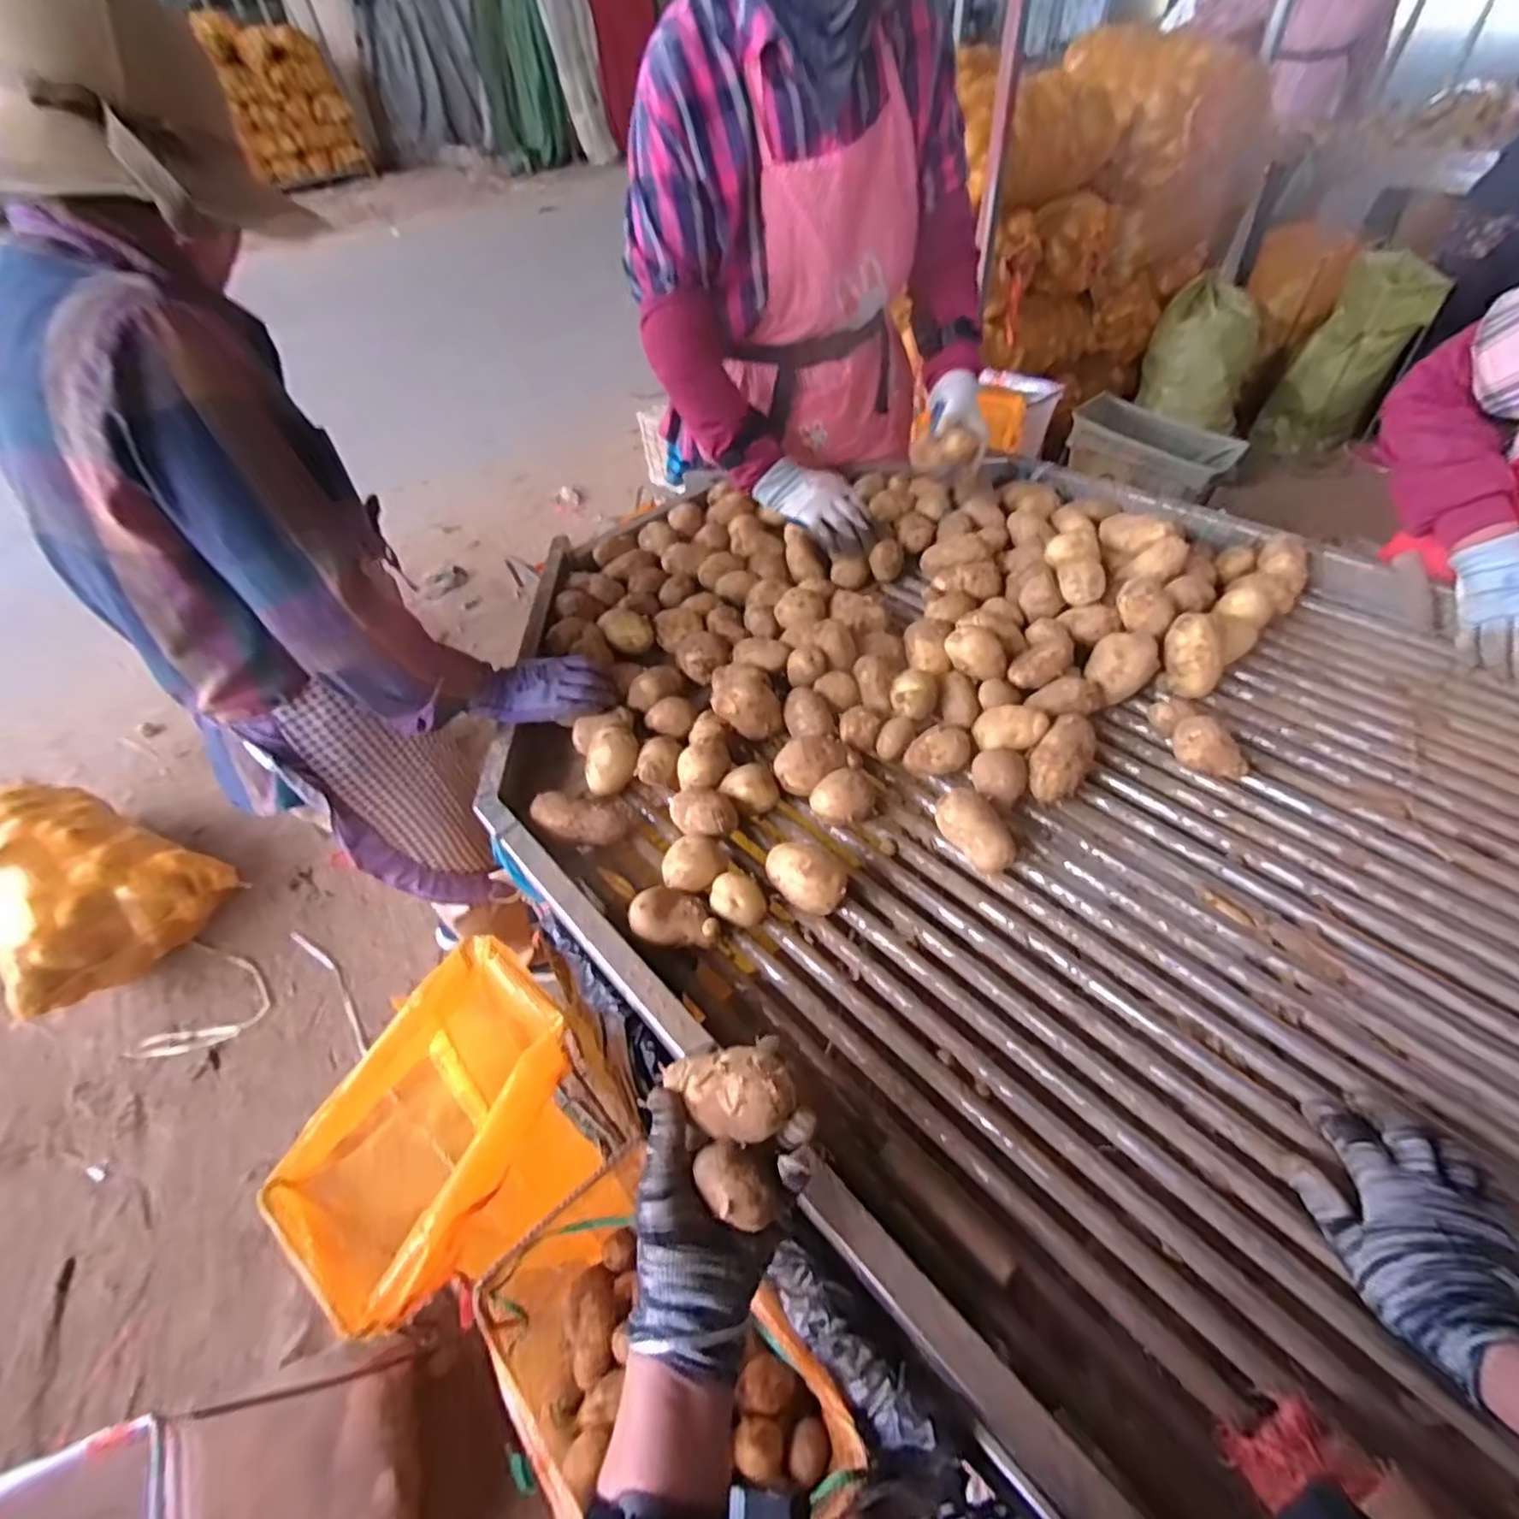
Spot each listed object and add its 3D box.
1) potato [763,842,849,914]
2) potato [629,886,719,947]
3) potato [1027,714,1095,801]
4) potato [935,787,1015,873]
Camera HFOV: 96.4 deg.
[{"bbox_3d":[0.045,0.113,0.637,0.049,0.056,0.076,-39,58,-25],"label":"potato"},{"bbox_3d":[-0.076,0.149,0.626,0.076,0.050,0.051,-3,50,2],"label":"potato"},{"bbox_3d":[0.310,0.004,0.700,0.052,0.055,0.098,26,57,24],"label":"potato"},{"bbox_3d":[0.211,0.072,0.658,0.051,0.050,0.083,-23,53,-14],"label":"potato"}]

